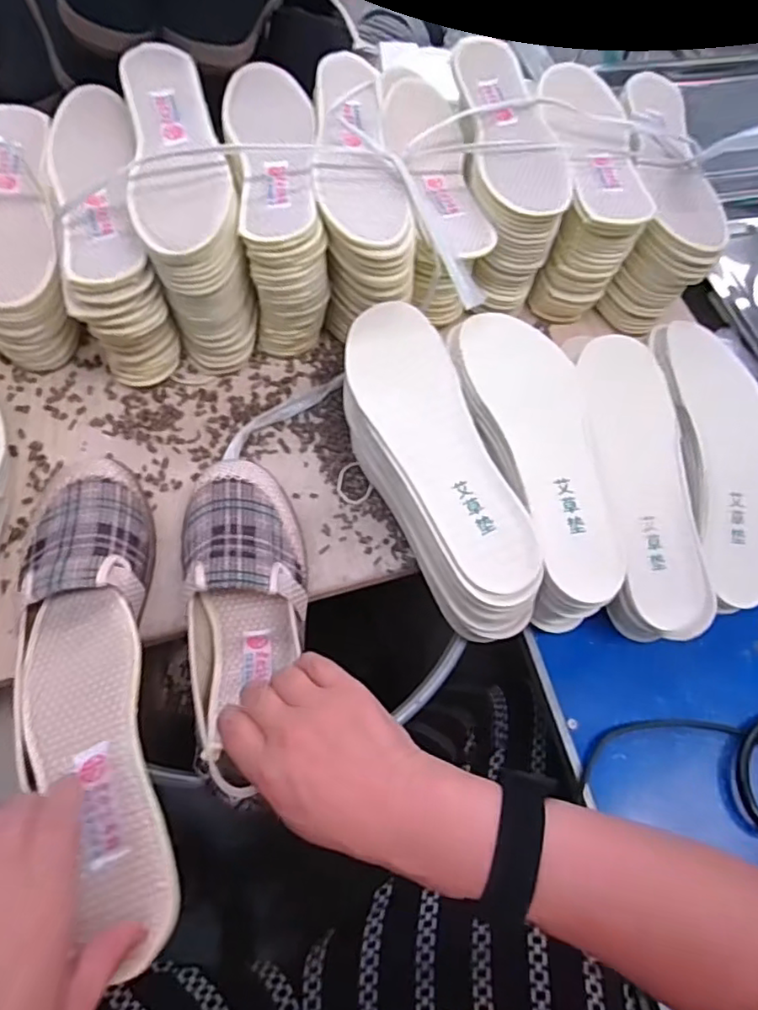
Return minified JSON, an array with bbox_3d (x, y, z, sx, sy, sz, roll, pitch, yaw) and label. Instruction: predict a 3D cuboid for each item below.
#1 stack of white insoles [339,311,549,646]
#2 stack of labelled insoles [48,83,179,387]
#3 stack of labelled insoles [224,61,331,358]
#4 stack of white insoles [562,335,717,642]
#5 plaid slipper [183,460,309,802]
[{"bbox_3d":[0.040,-0.032,0.466,0.093,0.064,0.270,-18,67,-14],"label":"stack of white insoles"},{"bbox_3d":[-0.227,-0.226,0.521,0.070,0.121,0.232,-12,66,-11],"label":"stack of labelled insoles"},{"bbox_3d":[-0.091,-0.261,0.544,0.072,0.134,0.232,-5,65,-8],"label":"stack of labelled insoles"},{"bbox_3d":[0.212,-0.016,0.519,0.085,0.103,0.261,-3,65,-8],"label":"stack of white insoles"},{"bbox_3d":[-0.093,0.072,0.411,0.082,0.065,0.221,0,67,-4],"label":"plaid slipper"}]

